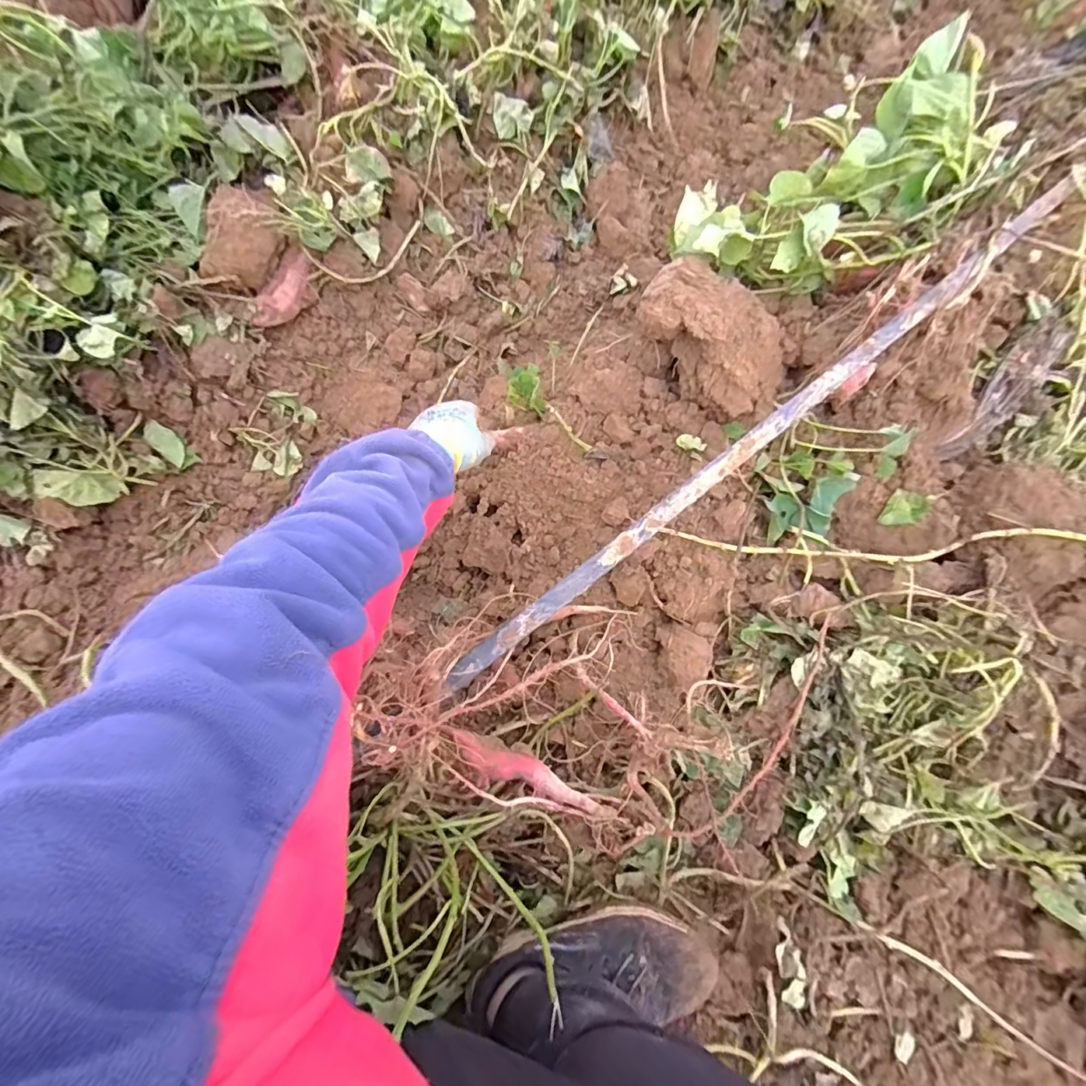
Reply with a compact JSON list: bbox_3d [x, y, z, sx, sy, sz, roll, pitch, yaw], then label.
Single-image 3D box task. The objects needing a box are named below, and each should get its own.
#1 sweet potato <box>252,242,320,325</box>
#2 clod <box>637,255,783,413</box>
[{"bbox_3d":[-0.452,-0.441,0.884,0.047,0.061,0.153,32,93,8],"label":"sweet potato"},{"bbox_3d":[0.226,-0.263,0.629,0.186,0.141,0.164,32,73,9],"label":"clod"}]

